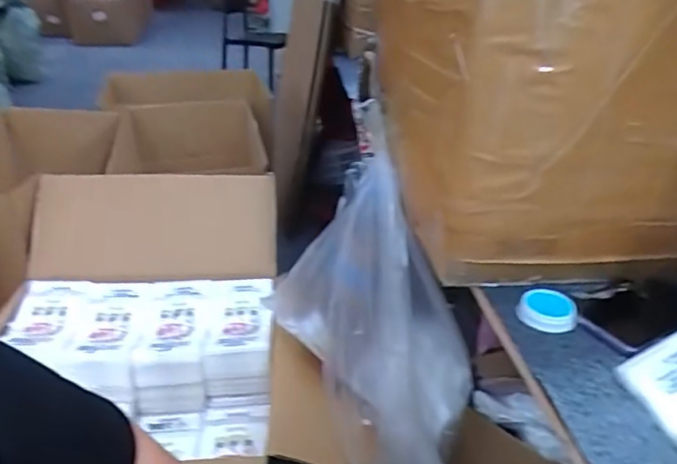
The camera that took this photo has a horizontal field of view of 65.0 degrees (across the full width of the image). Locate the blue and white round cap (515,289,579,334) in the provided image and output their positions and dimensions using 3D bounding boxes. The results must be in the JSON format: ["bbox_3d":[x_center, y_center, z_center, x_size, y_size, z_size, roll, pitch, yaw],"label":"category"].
[{"bbox_3d":[0.245,0.091,0.624,0.065,0.020,0.054,16,33,21],"label":"blue and white round cap"}]

